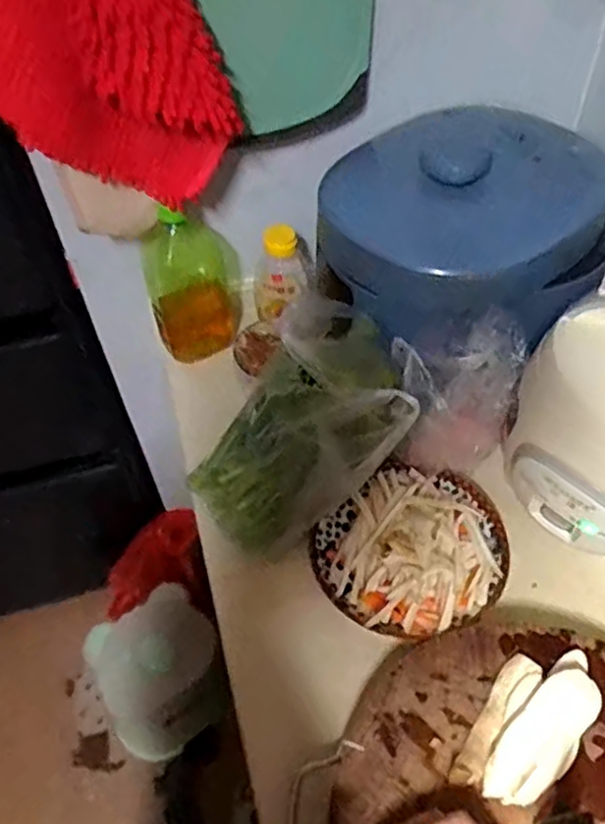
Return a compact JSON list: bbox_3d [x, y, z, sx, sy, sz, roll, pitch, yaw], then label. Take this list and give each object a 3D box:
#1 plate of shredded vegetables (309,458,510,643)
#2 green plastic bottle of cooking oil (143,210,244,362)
[{"bbox_3d":[0.110,0.126,0.649,0.178,0.070,0.182,-2,50,2],"label":"plate of shredded vegetables"},{"bbox_3d":[-0.138,-0.166,0.845,0.117,0.208,0.077,-10,51,-5],"label":"green plastic bottle of cooking oil"}]

